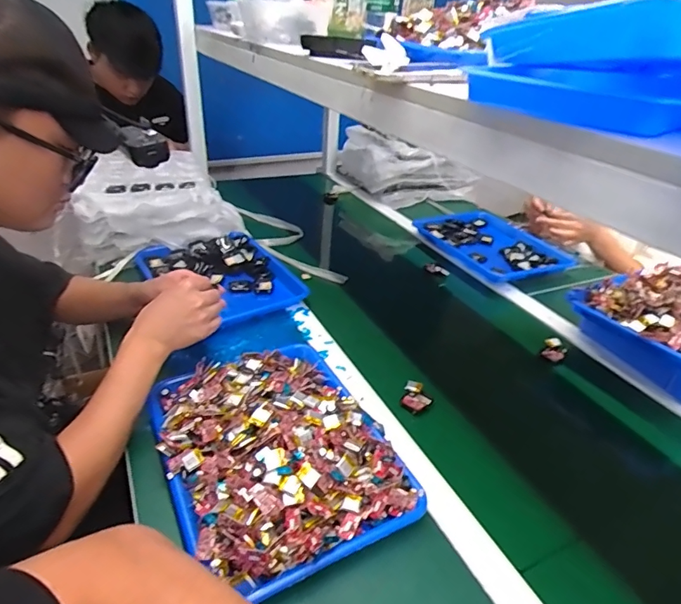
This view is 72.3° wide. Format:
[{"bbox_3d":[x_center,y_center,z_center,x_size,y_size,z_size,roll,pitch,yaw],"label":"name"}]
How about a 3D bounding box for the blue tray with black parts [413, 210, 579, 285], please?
[{"bbox_3d":[0.385,-0.141,1.156,0.281,0.042,0.341,-14,36,-26],"label":"blue tray with black parts"}]

